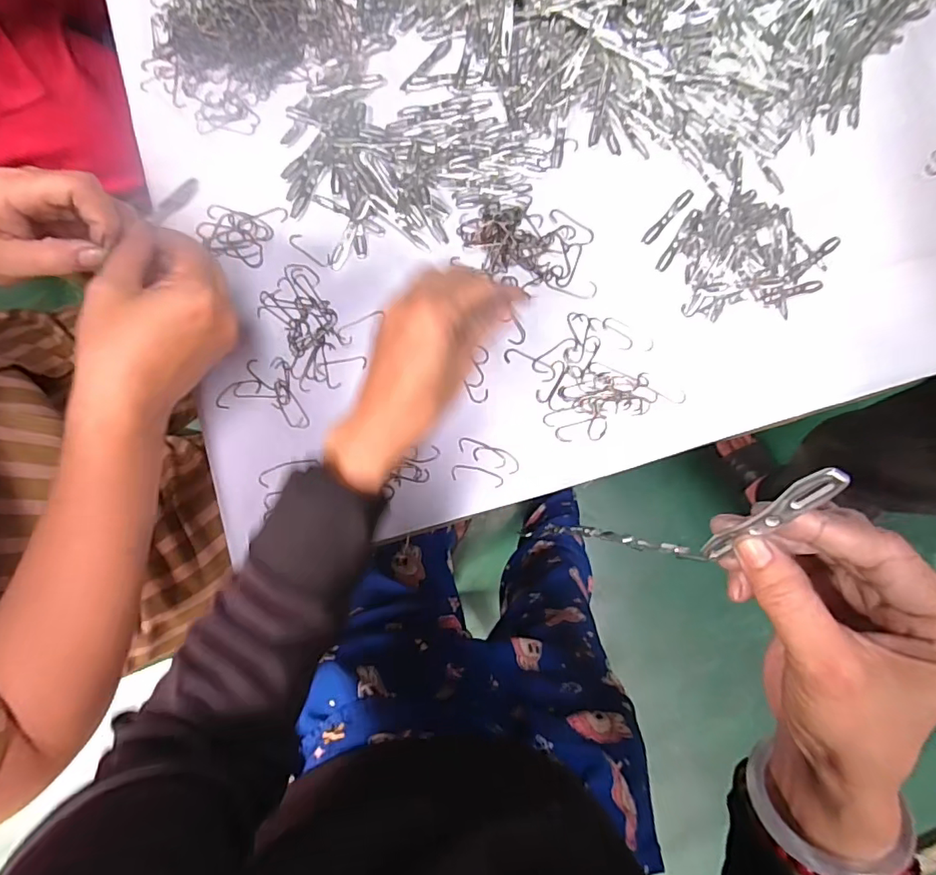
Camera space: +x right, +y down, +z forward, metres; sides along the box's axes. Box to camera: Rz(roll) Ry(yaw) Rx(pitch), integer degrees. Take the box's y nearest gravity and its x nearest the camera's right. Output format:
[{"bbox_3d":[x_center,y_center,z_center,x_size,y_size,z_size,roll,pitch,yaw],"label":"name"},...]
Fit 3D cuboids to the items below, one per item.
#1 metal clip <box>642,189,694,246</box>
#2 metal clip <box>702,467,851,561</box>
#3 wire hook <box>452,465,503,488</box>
[{"bbox_3d":[0.180,-0.199,0.462,0.010,0.004,0.067,42,83,5],"label":"metal clip"},{"bbox_3d":[0.111,0.030,0.193,0.009,0.068,0.004,32,52,4],"label":"metal clip"},{"bbox_3d":[0.008,0.031,0.415,0.042,0.004,0.014,11,81,1],"label":"wire hook"}]

